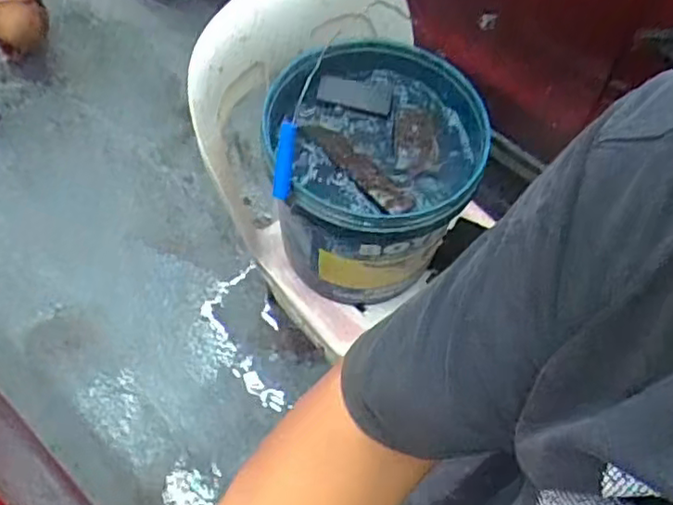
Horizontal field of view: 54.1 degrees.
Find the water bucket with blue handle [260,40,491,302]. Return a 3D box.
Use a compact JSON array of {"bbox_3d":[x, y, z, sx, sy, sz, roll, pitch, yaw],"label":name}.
[{"bbox_3d":[0.061,-0.119,0.986,0.293,0.312,0.284,0,63,1],"label":"water bucket with blue handle"}]

